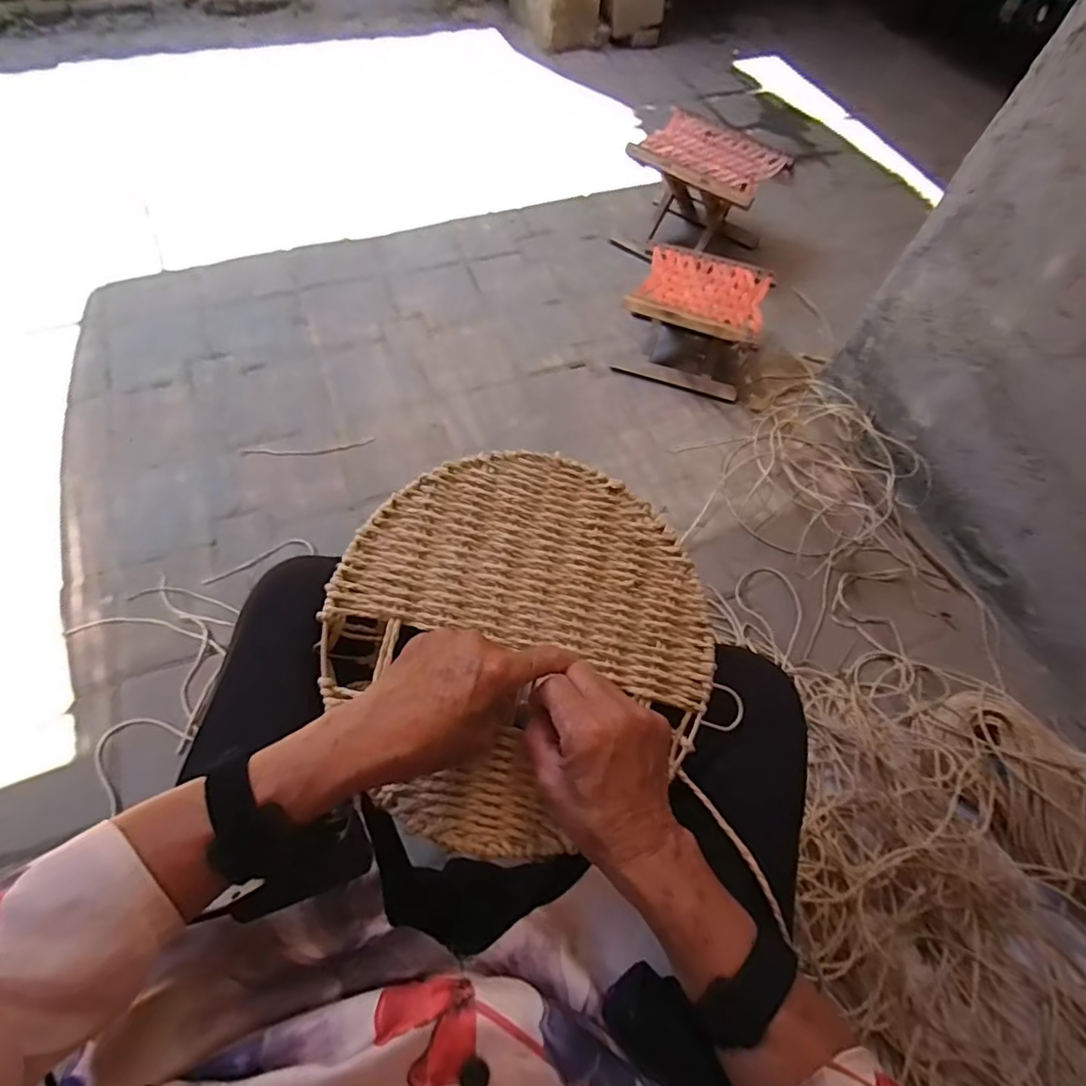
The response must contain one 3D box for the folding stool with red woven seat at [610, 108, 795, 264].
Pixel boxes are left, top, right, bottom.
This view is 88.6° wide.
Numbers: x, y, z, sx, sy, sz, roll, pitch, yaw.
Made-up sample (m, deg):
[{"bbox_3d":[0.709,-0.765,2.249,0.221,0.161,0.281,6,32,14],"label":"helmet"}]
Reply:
[{"bbox_3d":[0.392,-0.858,1.396,0.308,0.237,0.290,33,65,12],"label":"folding stool with red woven seat"}]

